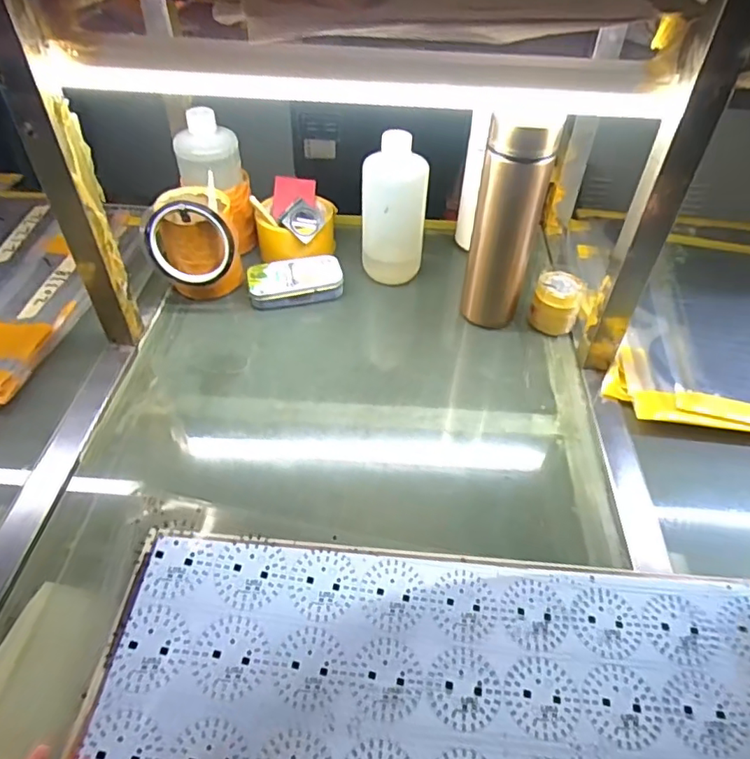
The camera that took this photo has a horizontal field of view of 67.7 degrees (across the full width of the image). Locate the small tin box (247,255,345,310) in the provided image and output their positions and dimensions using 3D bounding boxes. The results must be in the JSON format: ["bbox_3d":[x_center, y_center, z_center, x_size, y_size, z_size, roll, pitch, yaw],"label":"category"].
[{"bbox_3d":[-0.094,-0.116,0.663,0.109,0.028,0.057,-4,47,-7],"label":"small tin box"}]

